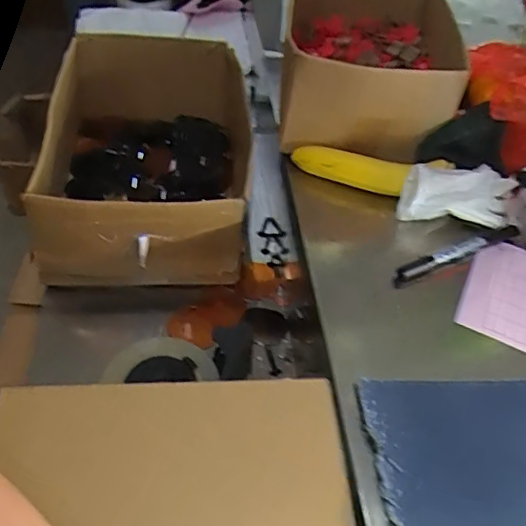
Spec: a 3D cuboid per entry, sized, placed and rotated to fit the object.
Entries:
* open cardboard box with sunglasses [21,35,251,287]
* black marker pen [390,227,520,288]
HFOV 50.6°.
[{"bbox_3d":[-0.166,-0.151,0.812,0.291,0.172,0.410,3,47,-5],"label":"open cardboard box with sunglasses"},{"bbox_3d":[0.214,-0.010,0.611,0.169,0.021,0.018,-16,51,-21],"label":"black marker pen"}]

